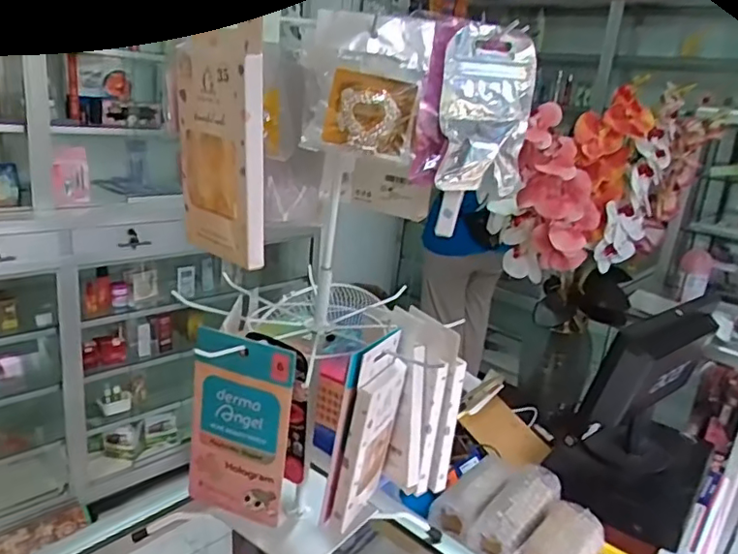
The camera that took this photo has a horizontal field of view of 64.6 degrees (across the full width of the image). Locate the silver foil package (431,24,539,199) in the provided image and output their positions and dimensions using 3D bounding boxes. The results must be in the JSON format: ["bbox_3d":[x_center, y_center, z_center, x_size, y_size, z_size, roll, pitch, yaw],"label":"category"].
[{"bbox_3d":[0.069,-0.099,0.351,0.059,0.094,0.007,2,16,-18],"label":"silver foil package"}]

